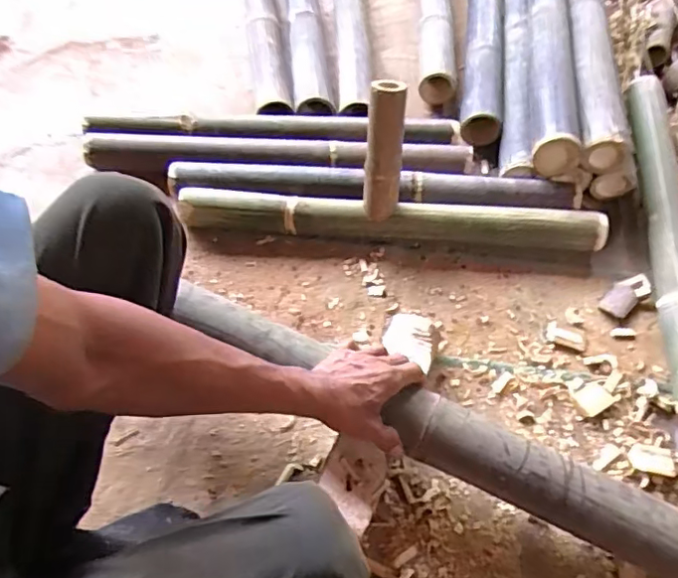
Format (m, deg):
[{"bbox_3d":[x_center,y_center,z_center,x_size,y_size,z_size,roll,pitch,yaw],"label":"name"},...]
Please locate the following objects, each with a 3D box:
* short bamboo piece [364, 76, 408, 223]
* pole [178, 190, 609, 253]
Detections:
[{"bbox_3d":[0.068,-0.207,0.863,0.054,0.208,0.056,6,34,4],"label":"short bamboo piece"},{"bbox_3d":[0.086,-0.109,0.928,0.656,0.072,0.060,3,55,2],"label":"pole"}]

